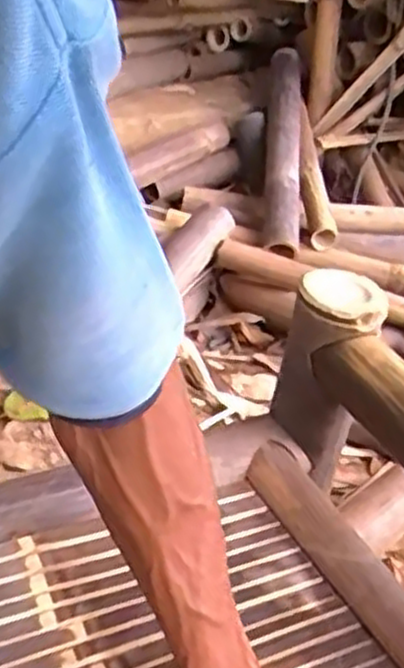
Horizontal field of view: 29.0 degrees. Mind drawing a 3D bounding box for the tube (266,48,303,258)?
[{"bbox_3d":[0.176,-0.405,1.675,0.076,0.053,0.635,5,55,-1],"label":"tube"}]

